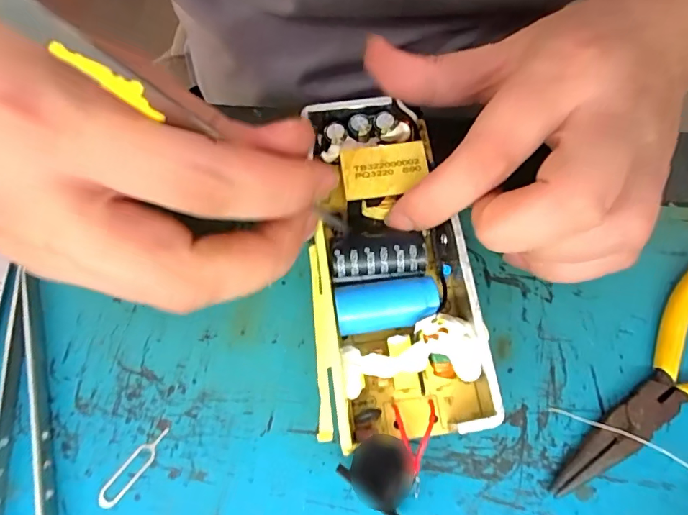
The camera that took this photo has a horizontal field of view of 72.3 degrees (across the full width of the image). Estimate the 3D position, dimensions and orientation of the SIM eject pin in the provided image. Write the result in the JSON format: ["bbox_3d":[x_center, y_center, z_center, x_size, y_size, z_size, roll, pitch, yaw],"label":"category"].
[{"bbox_3d":[-0.077,0.077,0.173,0.008,0.004,0.033,38,76,13],"label":"SIM eject pin"}]

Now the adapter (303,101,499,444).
[{"bbox_3d":[0.015,-0.002,0.181,0.059,0.023,0.131,-7,76,-2],"label":"adapter"}]

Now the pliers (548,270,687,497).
[{"bbox_3d":[0.127,0.045,0.175,0.125,0.014,0.051,-36,74,-11],"label":"pliers"}]

